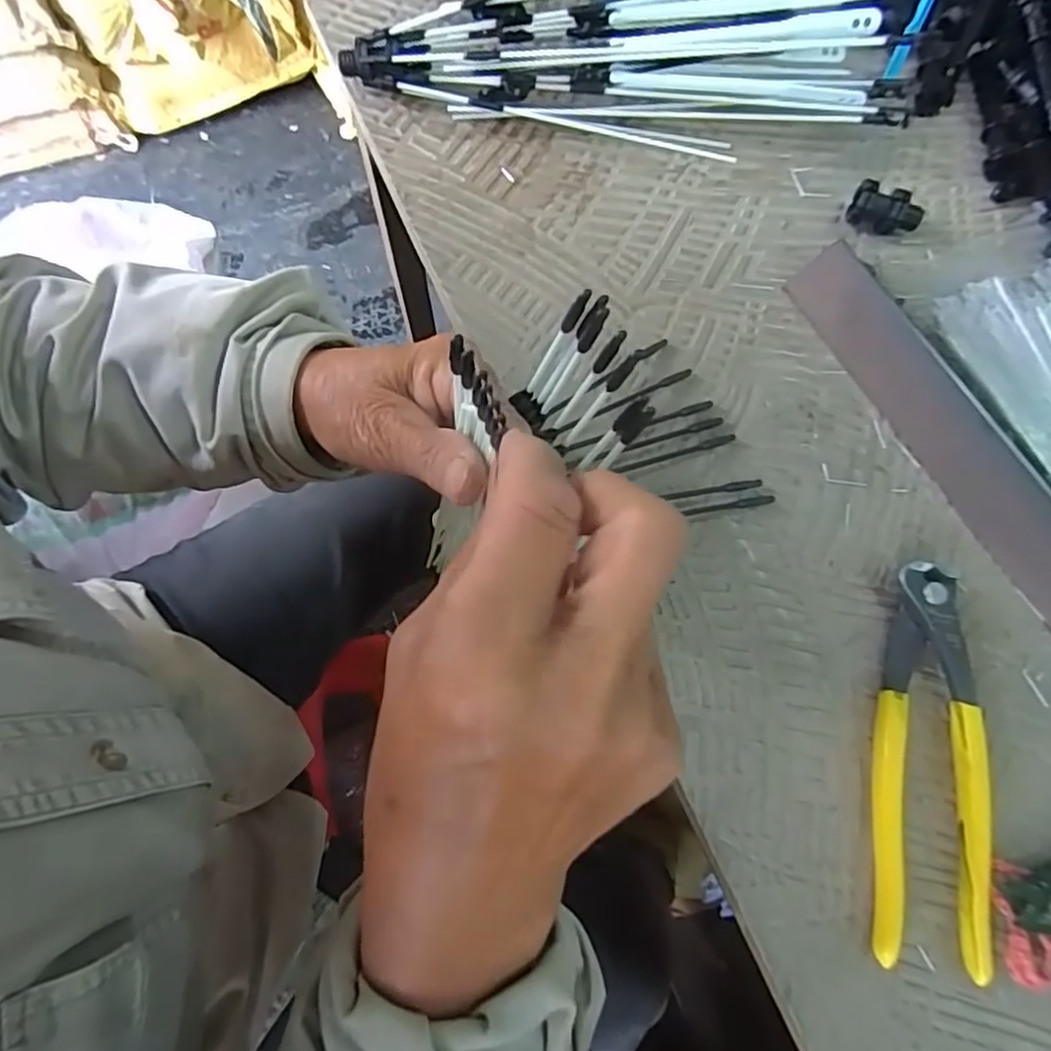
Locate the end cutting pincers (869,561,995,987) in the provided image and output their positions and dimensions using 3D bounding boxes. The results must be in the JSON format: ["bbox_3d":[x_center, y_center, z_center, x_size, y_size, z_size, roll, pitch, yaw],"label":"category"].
[{"bbox_3d":[0.176,0.098,0.287,0.044,0.010,0.162,10,72,2],"label":"end cutting pincers"}]

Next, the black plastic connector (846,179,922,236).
[{"bbox_3d":[0.201,-0.176,0.370,0.038,0.021,0.015,21,73,5],"label":"black plastic connector"}]

